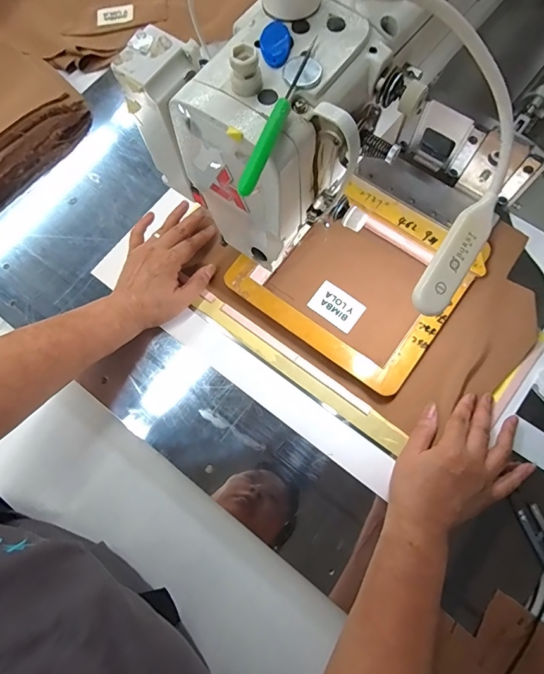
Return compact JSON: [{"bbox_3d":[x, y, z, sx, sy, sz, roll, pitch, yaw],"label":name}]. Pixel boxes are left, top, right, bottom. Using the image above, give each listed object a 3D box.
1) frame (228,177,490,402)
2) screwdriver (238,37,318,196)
[{"bbox_3d":[0.098,-0.079,0.471,0.236,0.014,0.210,36,81,10],"label":"frame"},{"bbox_3d":[0.005,-0.134,0.236,0.007,0.008,0.117,20,75,7],"label":"screwdriver"}]

